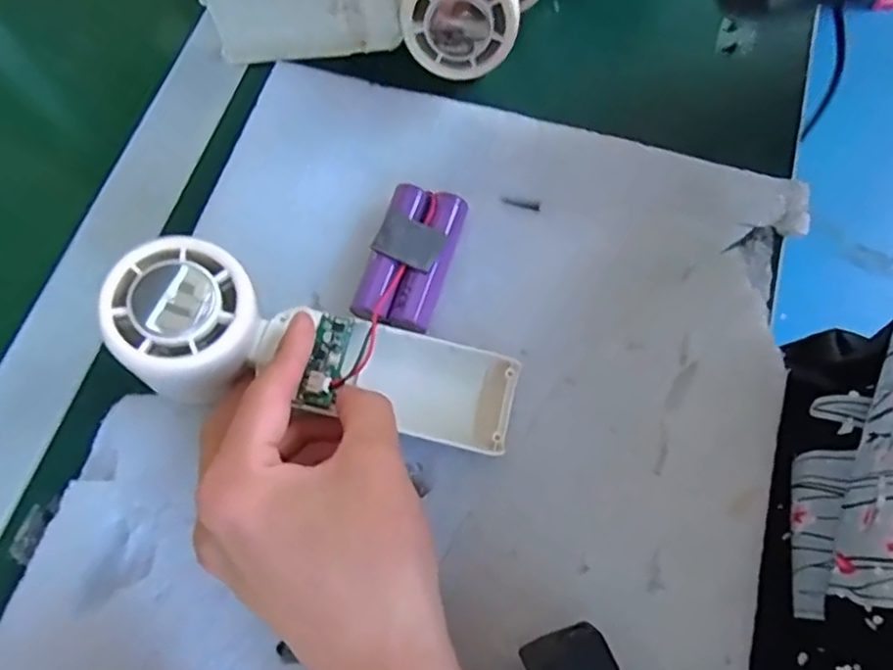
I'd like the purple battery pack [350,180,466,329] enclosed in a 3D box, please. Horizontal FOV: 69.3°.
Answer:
[{"bbox_3d":[-0.017,-0.035,0.296,0.038,0.023,0.067,17,70,7],"label":"purple battery pack"}]

